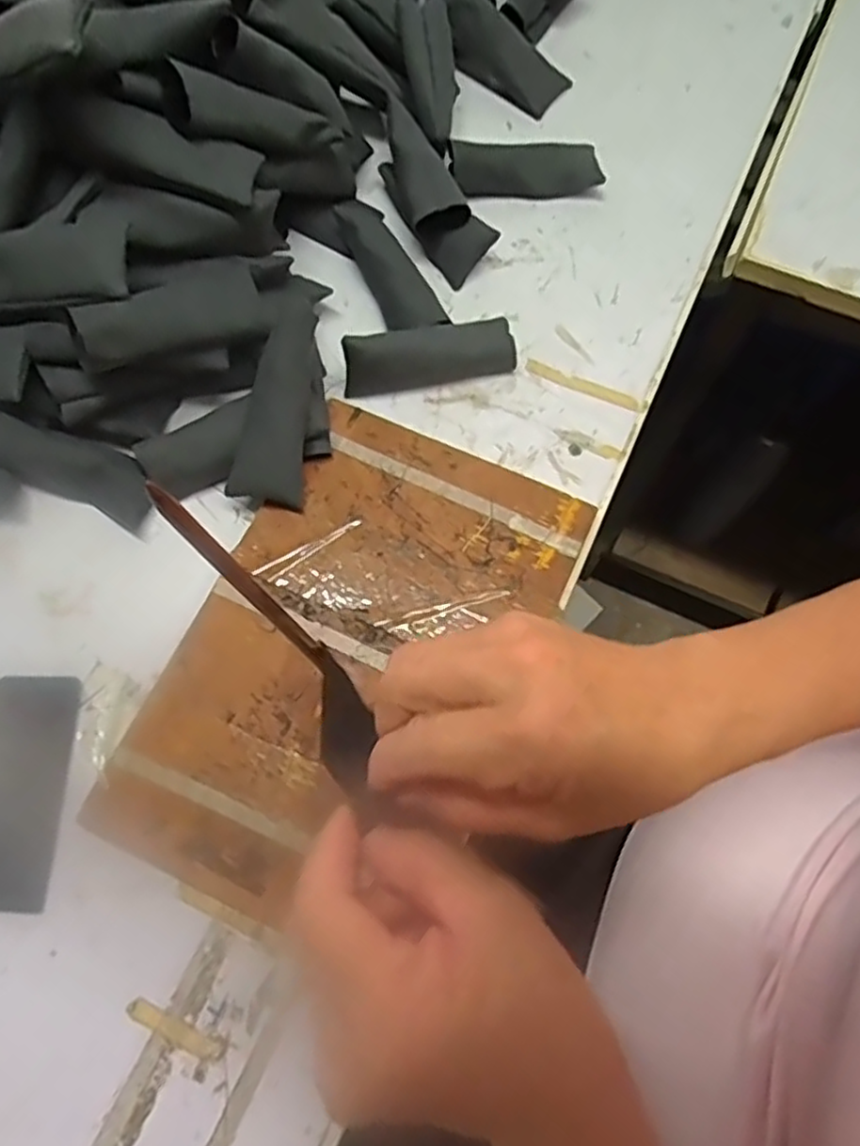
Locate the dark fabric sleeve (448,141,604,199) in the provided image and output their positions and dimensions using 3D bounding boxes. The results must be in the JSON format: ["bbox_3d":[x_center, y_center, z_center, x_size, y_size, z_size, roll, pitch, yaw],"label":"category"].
[{"bbox_3d":[0.067,-0.279,0.483,0.099,0.024,0.033,-8,71,-2],"label":"dark fabric sleeve"}]

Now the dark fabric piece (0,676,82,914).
[{"bbox_3d":[-0.215,0.111,0.363,0.053,0.005,0.114,-1,71,1],"label":"dark fabric piece"}]

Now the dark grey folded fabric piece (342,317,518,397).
[{"bbox_3d":[-0.001,-0.138,0.432,0.104,0.034,0.033,-10,71,-3],"label":"dark grey folded fabric piece"}]

